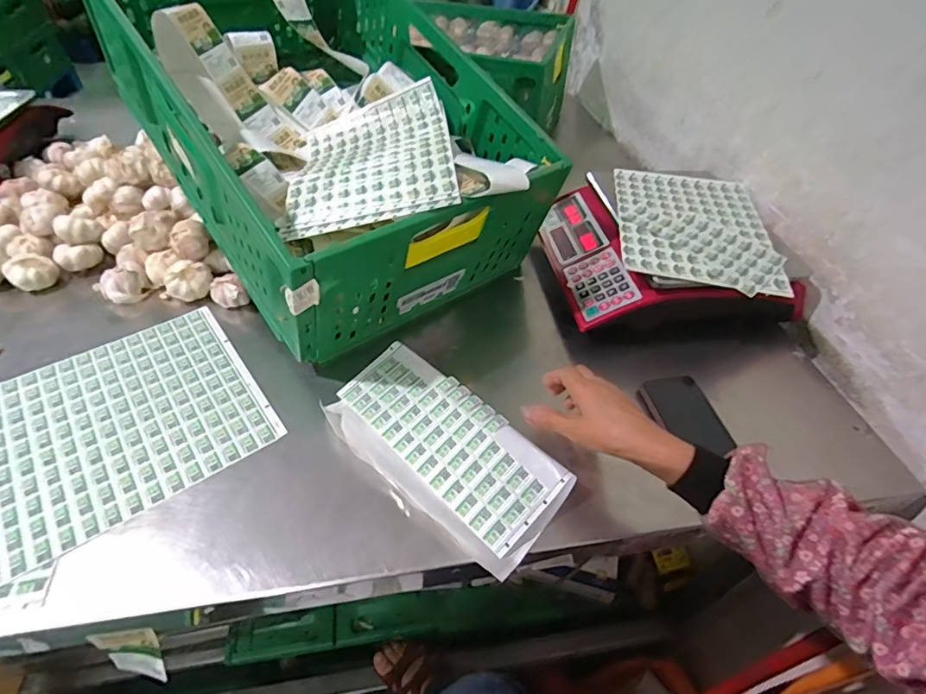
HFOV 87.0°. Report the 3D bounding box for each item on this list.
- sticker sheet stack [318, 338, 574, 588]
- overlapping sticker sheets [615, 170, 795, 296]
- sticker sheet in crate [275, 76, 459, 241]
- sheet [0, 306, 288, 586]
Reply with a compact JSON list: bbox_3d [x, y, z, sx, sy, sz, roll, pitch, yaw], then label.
[{"bbox_3d":[-0.027,0.110,0.550,0.284,0.045,0.135,34,53,26],"label":"sticker sheet stack"},{"bbox_3d":[0.334,-0.186,0.715,0.201,0.009,0.298,8,46,5],"label":"overlapping sticker sheets"},{"bbox_3d":[-0.121,-0.255,0.640,0.211,0.051,0.308,-12,46,3],"label":"sticker sheet in crate"},{"bbox_3d":[-0.397,0.079,0.578,0.270,0.004,0.276,-28,54,-27],"label":"sheet"}]

